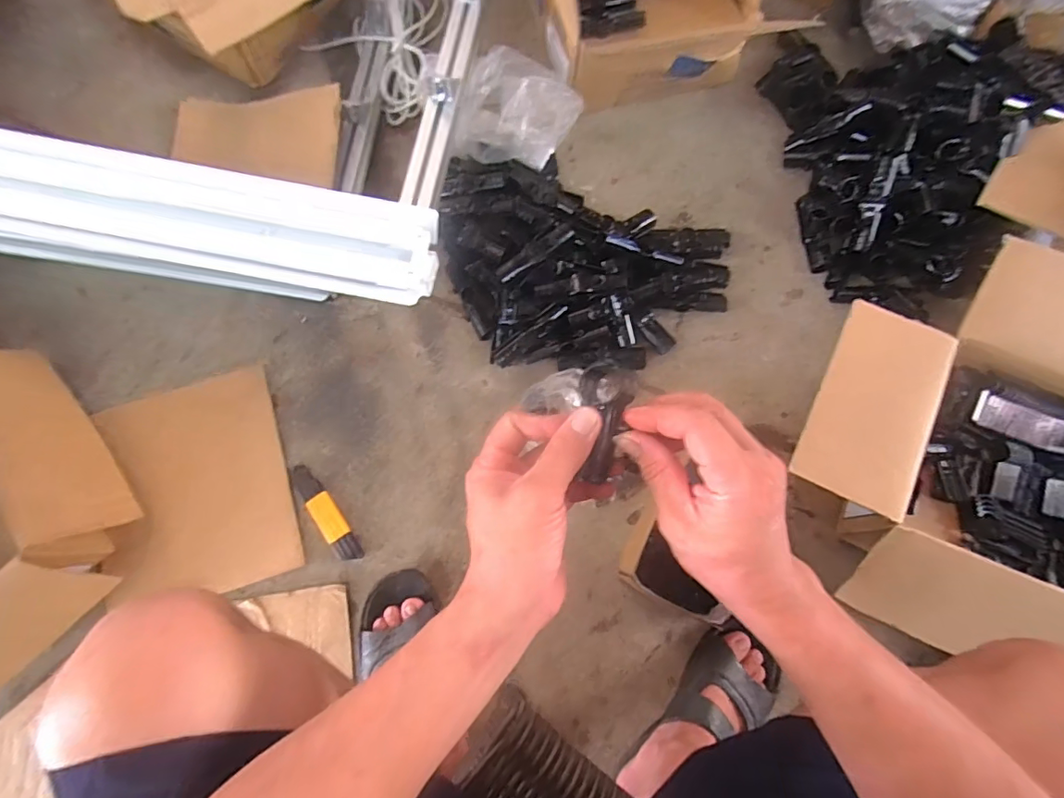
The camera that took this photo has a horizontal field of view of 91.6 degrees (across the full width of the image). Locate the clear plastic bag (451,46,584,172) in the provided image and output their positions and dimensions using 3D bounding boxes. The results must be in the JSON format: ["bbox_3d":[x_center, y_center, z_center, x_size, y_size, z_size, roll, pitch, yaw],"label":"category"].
[{"bbox_3d":[-0.013,-0.459,0.811,0.179,0.077,0.190,12,75,2],"label":"clear plastic bag"}]

